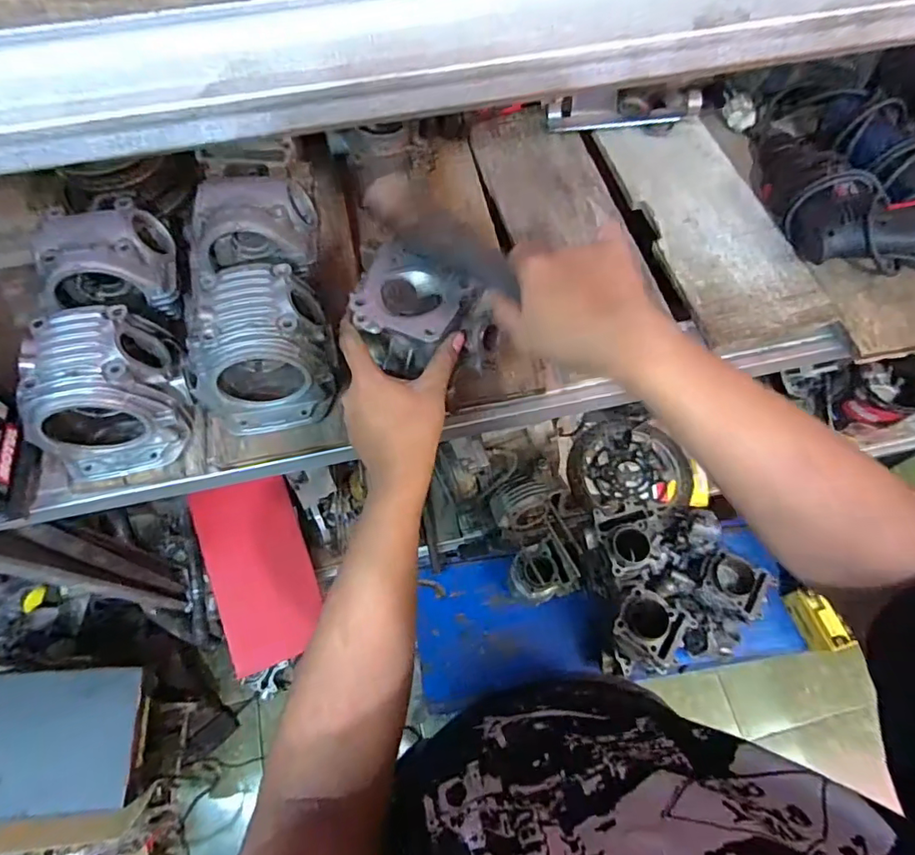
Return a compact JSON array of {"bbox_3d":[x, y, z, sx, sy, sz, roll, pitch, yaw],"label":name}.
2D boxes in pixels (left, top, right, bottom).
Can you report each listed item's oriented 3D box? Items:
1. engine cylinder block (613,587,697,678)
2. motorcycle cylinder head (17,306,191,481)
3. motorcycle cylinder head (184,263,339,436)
[{"bbox_3d":[0.323,0.360,0.943,0.121,0.099,0.126,31,69,12],"label":"engine cylinder block"},{"bbox_3d":[-0.321,-0.032,0.498,0.118,0.103,0.128,-6,66,-4],"label":"motorcycle cylinder head"},{"bbox_3d":[-0.185,-0.074,0.517,0.127,0.101,0.124,-9,66,-5],"label":"motorcycle cylinder head"}]

